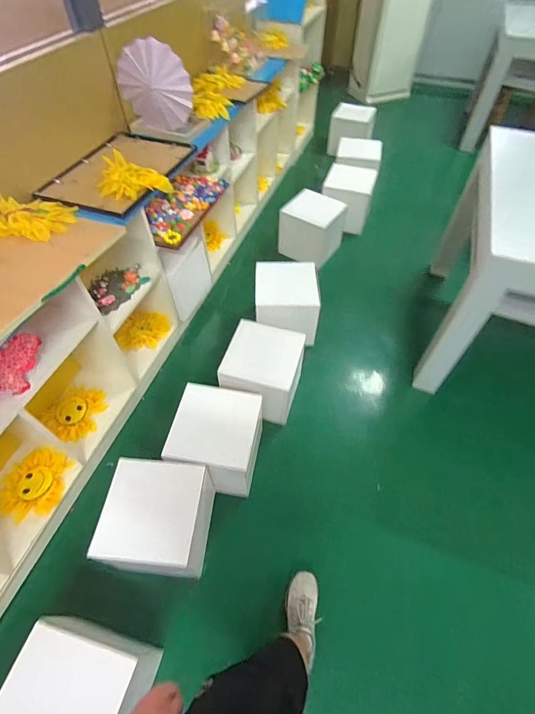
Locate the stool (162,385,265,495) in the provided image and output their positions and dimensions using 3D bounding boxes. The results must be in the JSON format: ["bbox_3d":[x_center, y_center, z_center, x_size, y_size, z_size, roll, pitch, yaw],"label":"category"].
[{"bbox_3d":[-0.195,0.333,1.429,0.297,0.348,0.296,10,54,8],"label":"stool"}]

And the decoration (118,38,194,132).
[{"bbox_3d":[-0.465,-1.119,1.504,0.280,0.292,0.060,0,39,2],"label":"decoration"}]

